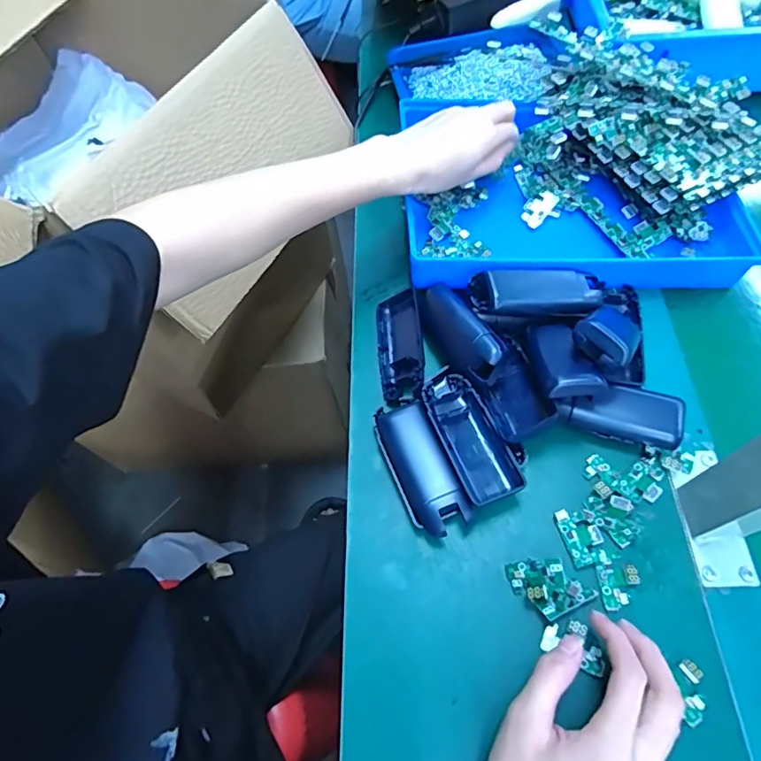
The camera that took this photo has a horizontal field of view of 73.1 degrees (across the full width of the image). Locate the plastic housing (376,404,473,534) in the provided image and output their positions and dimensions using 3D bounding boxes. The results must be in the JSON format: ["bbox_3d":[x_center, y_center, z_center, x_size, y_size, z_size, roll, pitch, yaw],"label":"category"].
[{"bbox_3d":[0.031,0.068,0.401,0.041,0.032,0.106,-21,62,-8],"label":"plastic housing"}]

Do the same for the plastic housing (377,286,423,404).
[{"bbox_3d":[0.017,-0.031,0.456,0.038,0.026,0.106,-6,61,0],"label":"plastic housing"}]

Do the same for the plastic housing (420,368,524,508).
[{"bbox_3d":[0.066,0.044,0.404,0.045,0.033,0.115,-23,62,-9],"label":"plastic housing"}]

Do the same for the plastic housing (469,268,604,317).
[{"bbox_3d":[0.135,-0.073,0.443,0.110,0.038,0.042,-5,61,1],"label":"plastic housing"}]

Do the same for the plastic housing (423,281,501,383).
[{"bbox_3d":[0.064,-0.043,0.432,0.030,0.030,0.101,-24,49,-9],"label":"plastic housing"}]

